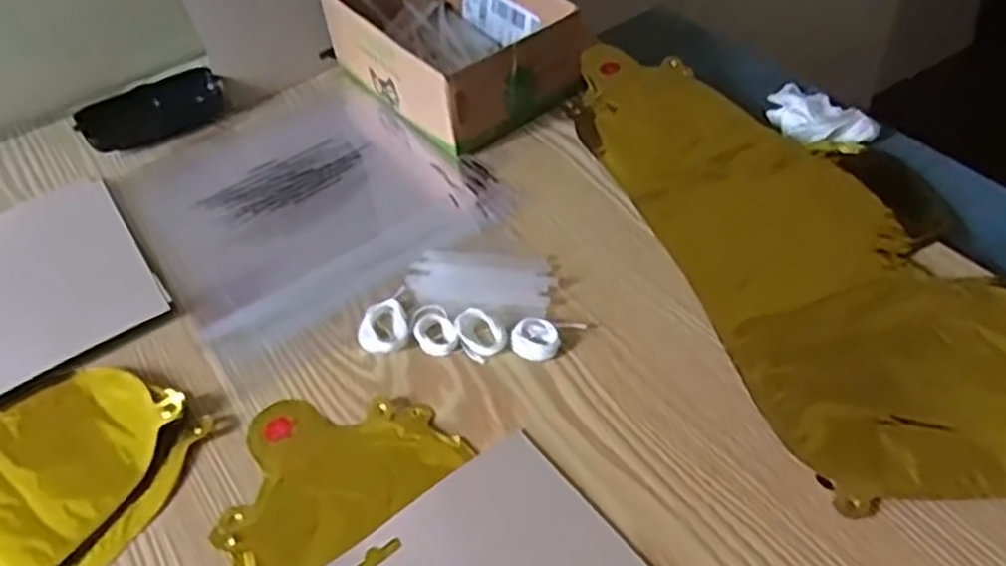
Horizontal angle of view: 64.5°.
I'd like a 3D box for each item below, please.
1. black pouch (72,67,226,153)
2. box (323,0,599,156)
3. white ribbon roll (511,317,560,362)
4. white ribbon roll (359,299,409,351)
[{"bbox_3d":[-0.281,-0.139,0.640,0.109,0.026,0.036,-28,50,-18],"label":"black pouch"},{"bbox_3d":[-0.042,-0.191,0.629,0.133,0.067,0.194,-29,50,-19],"label":"box"},{"bbox_3d":[0.018,0.032,0.459,0.027,0.006,0.027,-4,47,4],"label":"white ribbon roll"},{"bbox_3d":[-0.071,0.026,0.475,0.029,0.007,0.035,-11,47,-3],"label":"white ribbon roll"}]

